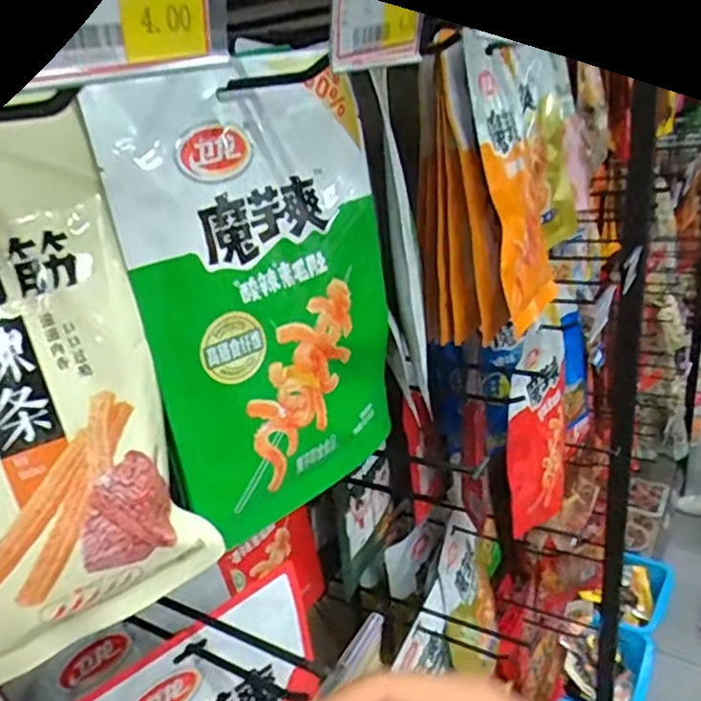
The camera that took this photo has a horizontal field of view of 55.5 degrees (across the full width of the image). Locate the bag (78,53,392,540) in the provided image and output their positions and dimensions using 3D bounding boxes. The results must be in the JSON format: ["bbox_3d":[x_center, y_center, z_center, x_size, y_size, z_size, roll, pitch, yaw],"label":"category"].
[{"bbox_3d":[-0.041,-0.027,0.383,0.042,0.239,0.165,12,29,35],"label":"bag"}]

